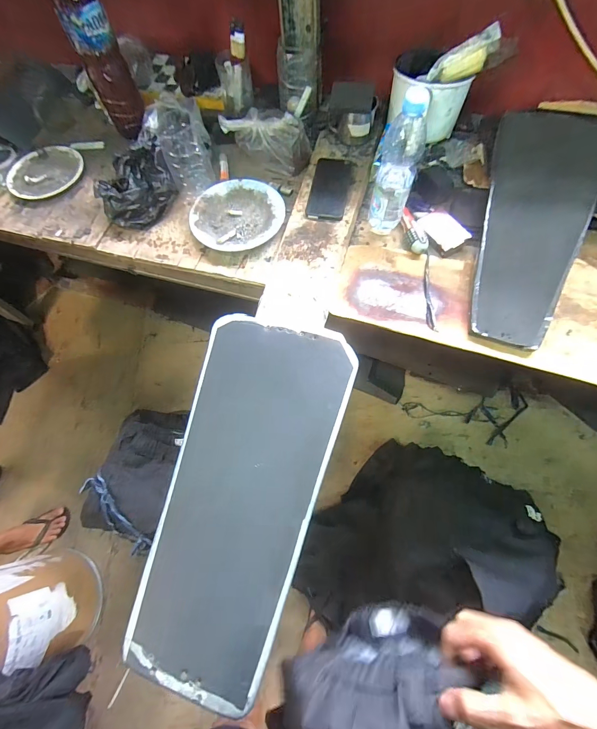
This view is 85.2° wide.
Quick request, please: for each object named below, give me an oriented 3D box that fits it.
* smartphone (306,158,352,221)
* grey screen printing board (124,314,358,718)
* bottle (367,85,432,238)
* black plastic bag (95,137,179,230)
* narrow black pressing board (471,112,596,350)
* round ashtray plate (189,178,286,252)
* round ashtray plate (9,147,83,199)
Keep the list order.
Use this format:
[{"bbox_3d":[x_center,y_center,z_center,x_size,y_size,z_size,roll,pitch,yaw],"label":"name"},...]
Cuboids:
[{"bbox_3d":[0.067,-0.380,0.695,0.077,0.005,0.173,9,71,6],"label":"smartphone"},{"bbox_3d":[-0.075,0.162,0.481,0.235,0.023,0.501,11,71,7],"label":"grey screen printing board"},{"bbox_3d":[0.174,-0.346,0.567,0.068,0.215,0.080,19,72,9],"label":"bottle"},{"bbox_3d":[-0.334,-0.367,0.676,0.158,0.104,0.087,-38,73,-10],"label":"black plastic bag"},{"bbox_3d":[0.427,-0.251,0.587,0.181,0.017,0.448,16,82,12],"label":"narrow black pressing board"},{"bbox_3d":[-0.129,-0.318,0.690,0.192,0.027,0.182,-1,70,3],"label":"round ashtray plate"},{"bbox_3d":[-0.602,-0.460,0.773,0.171,0.015,0.167,-1,70,3],"label":"round ashtray plate"}]

